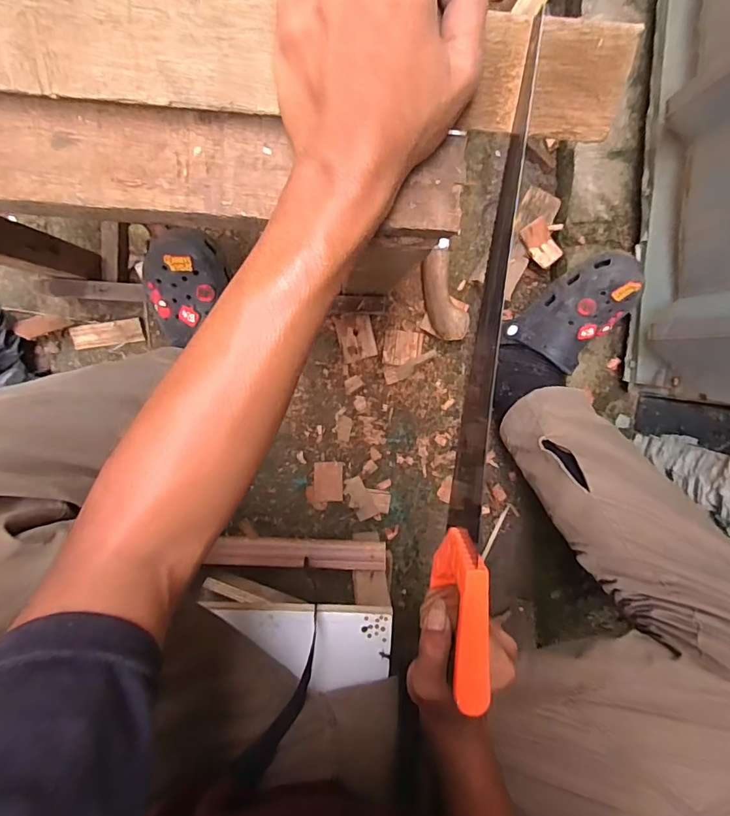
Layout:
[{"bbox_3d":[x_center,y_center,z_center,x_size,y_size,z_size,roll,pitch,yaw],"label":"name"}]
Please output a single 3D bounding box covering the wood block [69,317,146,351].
[{"bbox_3d":[-0.371,-0.107,0.700,0.095,0.014,0.036,-8,97,-2],"label":"wood block"}]

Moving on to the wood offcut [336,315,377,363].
[{"bbox_3d":[-0.012,-0.106,0.723,0.050,0.008,0.069,-13,97,-1],"label":"wood offcut"}]

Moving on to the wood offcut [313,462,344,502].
[{"bbox_3d":[-0.056,0.113,0.744,0.045,0.005,0.061,0,97,-3],"label":"wood offcut"}]

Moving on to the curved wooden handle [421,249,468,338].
[{"bbox_3d":[0.113,-0.163,0.710,0.058,0.041,0.132,-21,97,0],"label":"curved wooden handle"}]

